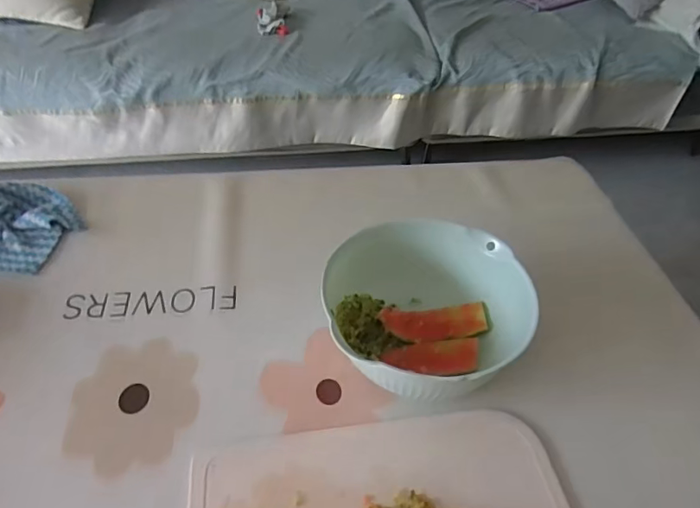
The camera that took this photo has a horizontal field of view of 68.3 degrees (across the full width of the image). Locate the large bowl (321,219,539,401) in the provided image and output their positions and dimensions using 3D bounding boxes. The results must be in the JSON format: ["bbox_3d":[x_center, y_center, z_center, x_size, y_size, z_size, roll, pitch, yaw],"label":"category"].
[{"bbox_3d":[0.089,0.070,0.591,0.210,0.108,0.222,2,43,-2],"label":"large bowl"}]

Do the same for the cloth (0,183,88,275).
[{"bbox_3d":[-0.466,-0.042,0.728,0.144,0.038,0.153,1,44,-3],"label":"cloth"}]

